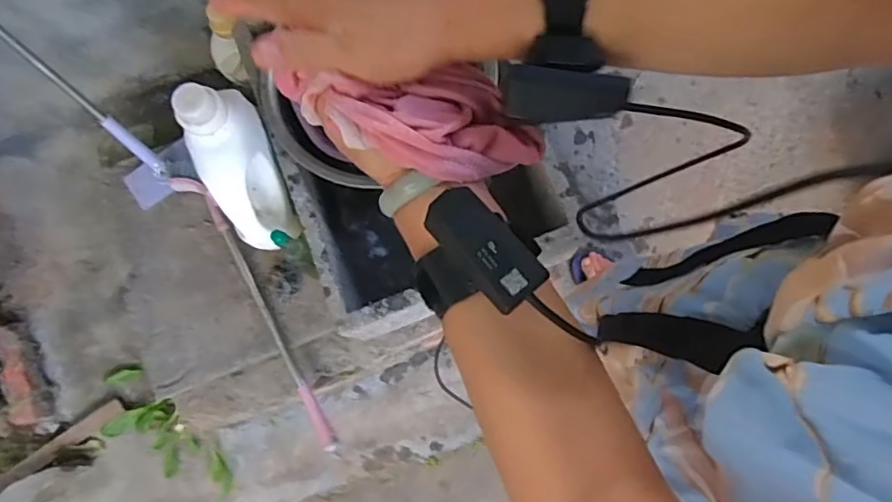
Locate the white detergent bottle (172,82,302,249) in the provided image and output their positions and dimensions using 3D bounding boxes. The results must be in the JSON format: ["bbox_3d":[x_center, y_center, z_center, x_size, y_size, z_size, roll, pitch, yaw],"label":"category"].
[{"bbox_3d":[-0.327,-0.125,0.917,0.102,0.322,0.091,-17,50,-2],"label":"white detergent bottle"}]

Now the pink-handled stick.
[{"bbox_3d":[-0.368,0.104,1.105,0.060,0.047,0.613,-32,81,-4],"label":"pink-handled stick"}]

